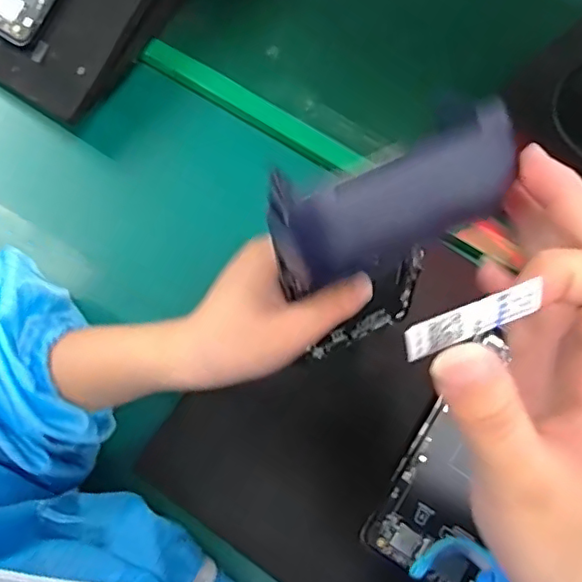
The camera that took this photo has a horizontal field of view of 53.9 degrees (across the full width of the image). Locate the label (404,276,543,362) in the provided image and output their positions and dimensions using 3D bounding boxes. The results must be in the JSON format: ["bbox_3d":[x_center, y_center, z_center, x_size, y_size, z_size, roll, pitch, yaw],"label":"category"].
[{"bbox_3d":[0.048,0.009,0.153,0.037,0.011,0.004,-20,33,-6],"label":"label"}]

